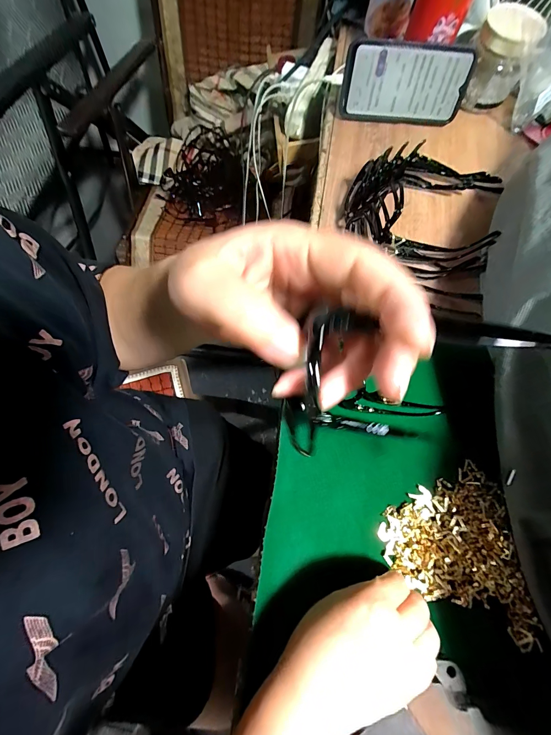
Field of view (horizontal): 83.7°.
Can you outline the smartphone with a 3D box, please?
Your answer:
[{"bbox_3d":[0.173,-0.372,0.406,0.164,0.076,0.011,2,49,-2],"label":"smartphone"}]

